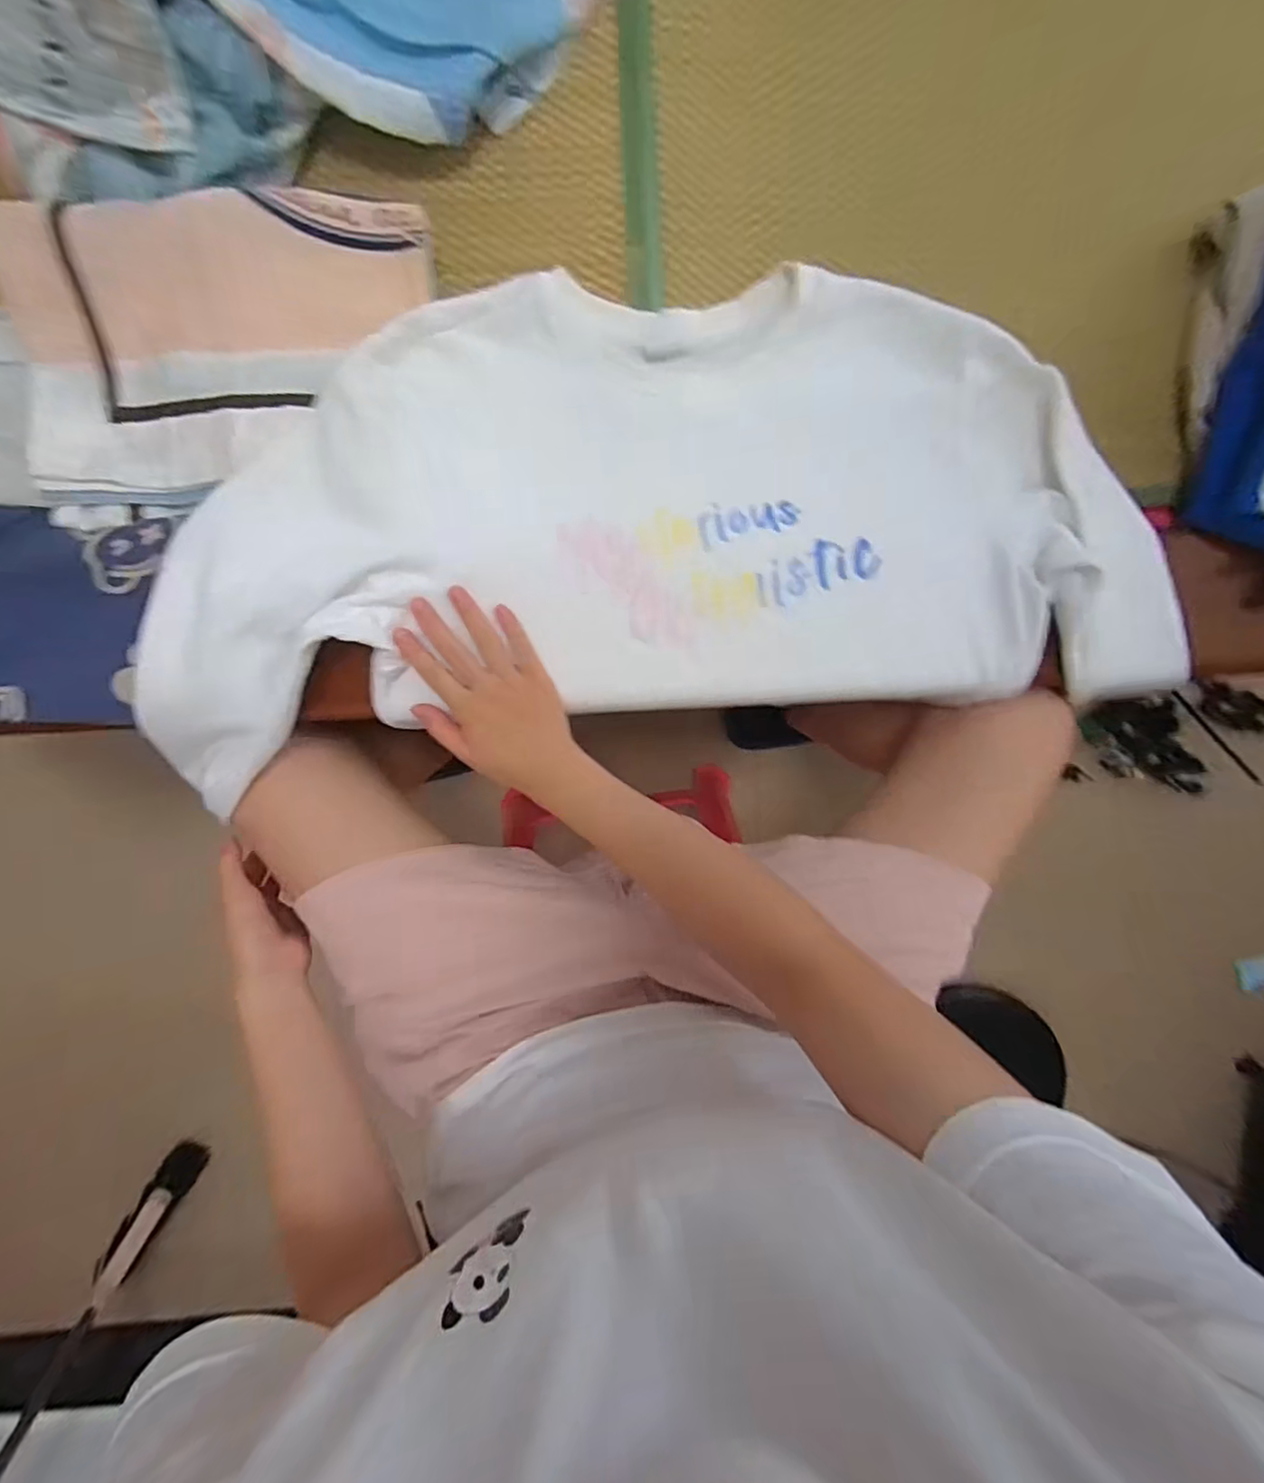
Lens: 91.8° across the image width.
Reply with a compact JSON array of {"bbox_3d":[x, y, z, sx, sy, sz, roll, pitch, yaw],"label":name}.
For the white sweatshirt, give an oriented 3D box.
[{"bbox_3d":[0.022,-0.169,0.447,0.706,0.049,0.314,-5,93,-4],"label":"white sweatshirt"}]

